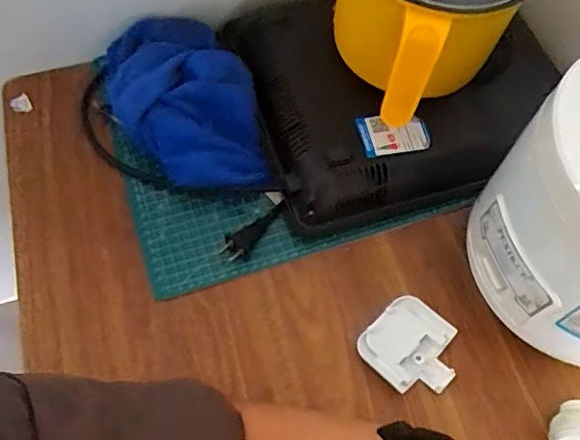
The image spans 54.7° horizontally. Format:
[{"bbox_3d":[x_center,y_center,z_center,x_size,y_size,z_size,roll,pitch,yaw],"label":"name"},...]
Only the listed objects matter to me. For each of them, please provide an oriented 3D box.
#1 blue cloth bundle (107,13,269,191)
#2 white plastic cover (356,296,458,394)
[{"bbox_3d":[-0.107,-0.120,0.553,0.120,0.070,0.205,-23,67,-14],"label":"blue cloth bundle"},{"bbox_3d":[0.107,0.112,0.489,0.078,0.011,0.073,42,69,17],"label":"white plastic cover"}]

